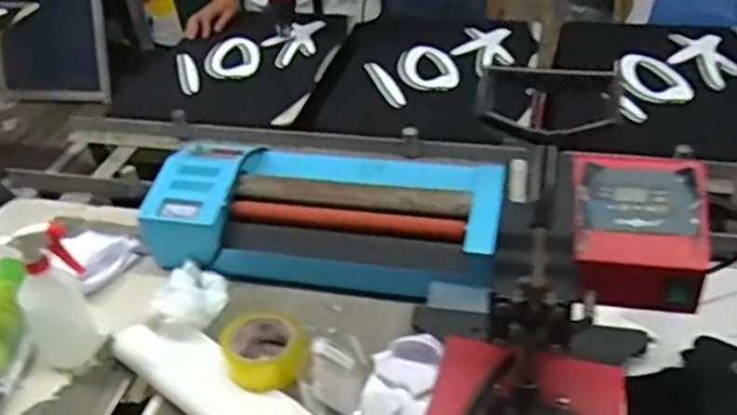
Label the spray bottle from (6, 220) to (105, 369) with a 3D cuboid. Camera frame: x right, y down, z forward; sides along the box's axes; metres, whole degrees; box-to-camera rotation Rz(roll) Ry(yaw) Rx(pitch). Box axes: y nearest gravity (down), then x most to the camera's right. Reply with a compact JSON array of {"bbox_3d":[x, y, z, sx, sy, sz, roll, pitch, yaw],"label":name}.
[{"bbox_3d":[-0.397,0.106,0.911,0.081,0.211,0.069,-25,42,-27],"label":"spray bottle"}]

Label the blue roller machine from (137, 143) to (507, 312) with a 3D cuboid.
[{"bbox_3d":[-0.061,0.010,1.083,0.500,0.133,0.207,6,38,13],"label":"blue roller machine"}]

